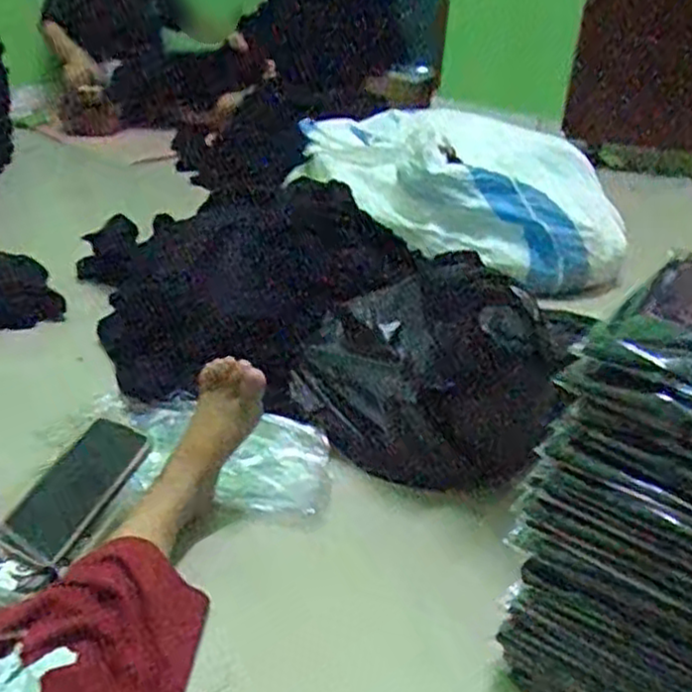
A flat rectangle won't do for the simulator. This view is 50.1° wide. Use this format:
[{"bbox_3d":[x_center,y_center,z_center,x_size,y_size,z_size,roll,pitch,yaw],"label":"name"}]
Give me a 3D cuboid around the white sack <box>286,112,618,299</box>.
[{"bbox_3d":[0.232,-0.367,1.606,0.644,0.185,0.608,8,30,10],"label":"white sack"}]

